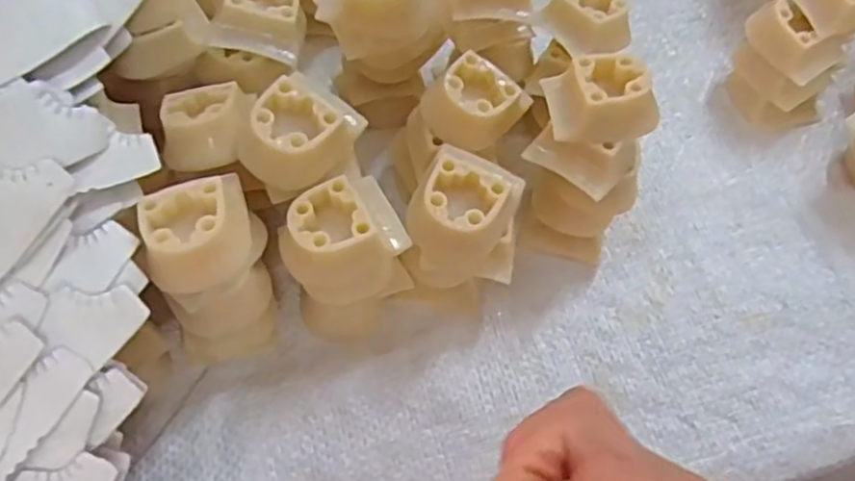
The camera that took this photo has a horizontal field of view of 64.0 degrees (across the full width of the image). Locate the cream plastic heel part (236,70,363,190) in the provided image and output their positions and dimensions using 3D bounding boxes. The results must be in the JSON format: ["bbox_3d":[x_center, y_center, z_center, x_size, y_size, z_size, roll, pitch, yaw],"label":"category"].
[{"bbox_3d":[-0.050,-0.042,0.269,0.046,0.027,0.035,-38,70,-20],"label":"cream plastic heel part"}]

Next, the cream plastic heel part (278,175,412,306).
[{"bbox_3d":[-0.034,0.007,0.282,0.045,0.063,0.039,-24,65,-14],"label":"cream plastic heel part"}]

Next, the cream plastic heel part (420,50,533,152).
[{"bbox_3d":[0.021,-0.060,0.297,0.033,0.024,0.042,40,67,17],"label":"cream plastic heel part"}]

